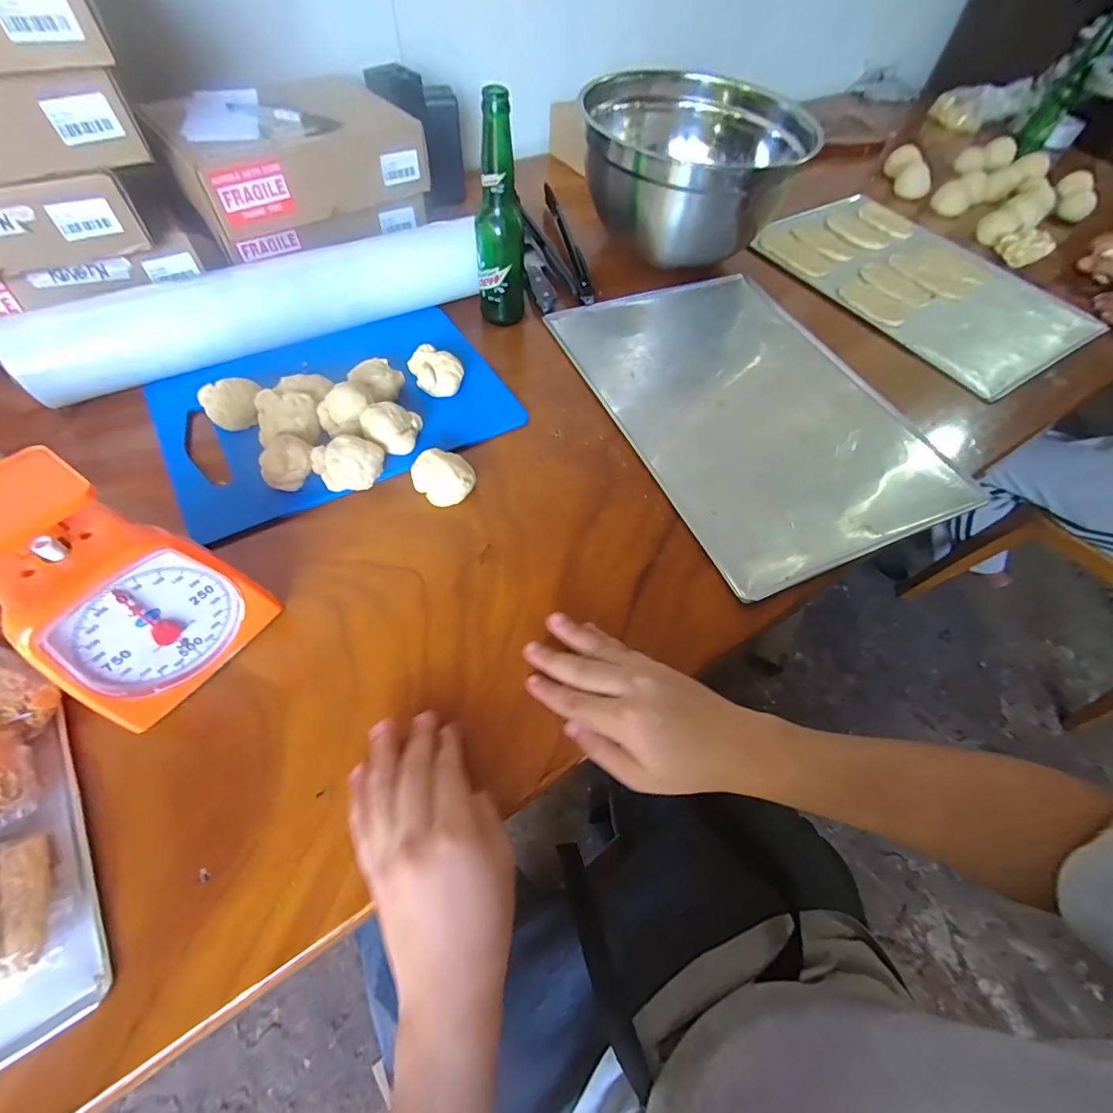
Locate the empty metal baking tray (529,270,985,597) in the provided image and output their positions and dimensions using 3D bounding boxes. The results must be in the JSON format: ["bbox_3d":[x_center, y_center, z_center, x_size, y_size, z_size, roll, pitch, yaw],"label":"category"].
[{"bbox_3d":[0.221,-0.189,0.564,0.316,0.012,0.448,-19,61,-15],"label":"empty metal baking tray"}]

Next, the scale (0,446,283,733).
[{"bbox_3d":[-0.288,0.023,0.315,0.085,0.153,0.111,33,62,16],"label":"scale"}]

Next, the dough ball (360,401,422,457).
[{"bbox_3d":[-0.161,-0.125,0.468,0.049,0.032,0.041,0,58,-3],"label":"dough ball"}]

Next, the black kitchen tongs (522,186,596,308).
[{"bbox_3d":[0.015,-0.463,0.712,0.023,0.036,0.283,-10,59,-9],"label":"black kitchen tongs"}]

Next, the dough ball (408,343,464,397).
[{"bbox_3d":[-0.129,-0.200,0.521,0.050,0.031,0.052,2,58,-3],"label":"dough ball"}]

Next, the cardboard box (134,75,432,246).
[{"bbox_3d":[-0.309,-0.485,0.573,0.264,0.094,0.137,-34,66,-22],"label":"cardboard box"}]

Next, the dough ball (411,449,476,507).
[{"bbox_3d":[-0.106,-0.073,0.455,0.055,0.038,0.044,-10,59,-9],"label":"dough ball"}]

